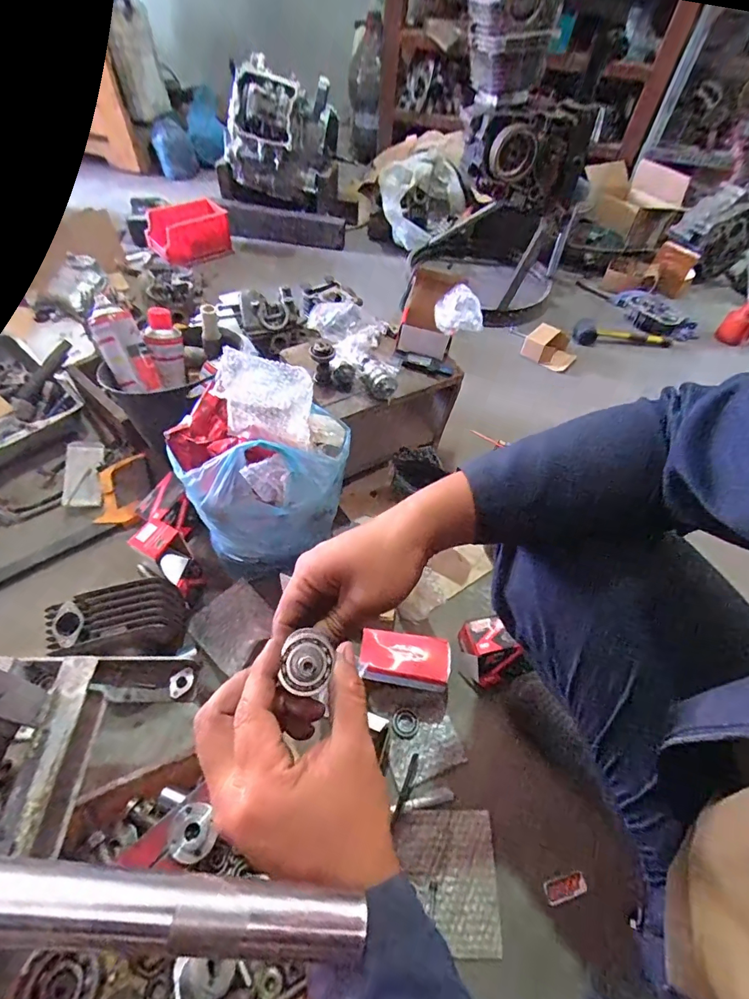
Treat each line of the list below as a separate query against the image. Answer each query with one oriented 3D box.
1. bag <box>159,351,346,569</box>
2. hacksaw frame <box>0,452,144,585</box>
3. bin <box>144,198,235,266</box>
[{"bbox_3d":[-0.138,-0.028,0.601,0.214,0.267,0.169,-23,58,-20],"label":"bag"},{"bbox_3d":[-0.563,0.060,0.749,0.392,0.046,0.143,-31,61,-25],"label":"hacksaw frame"},{"bbox_3d":[-0.570,-0.823,1.337,0.243,0.133,0.131,-16,56,-16],"label":"bin"}]

